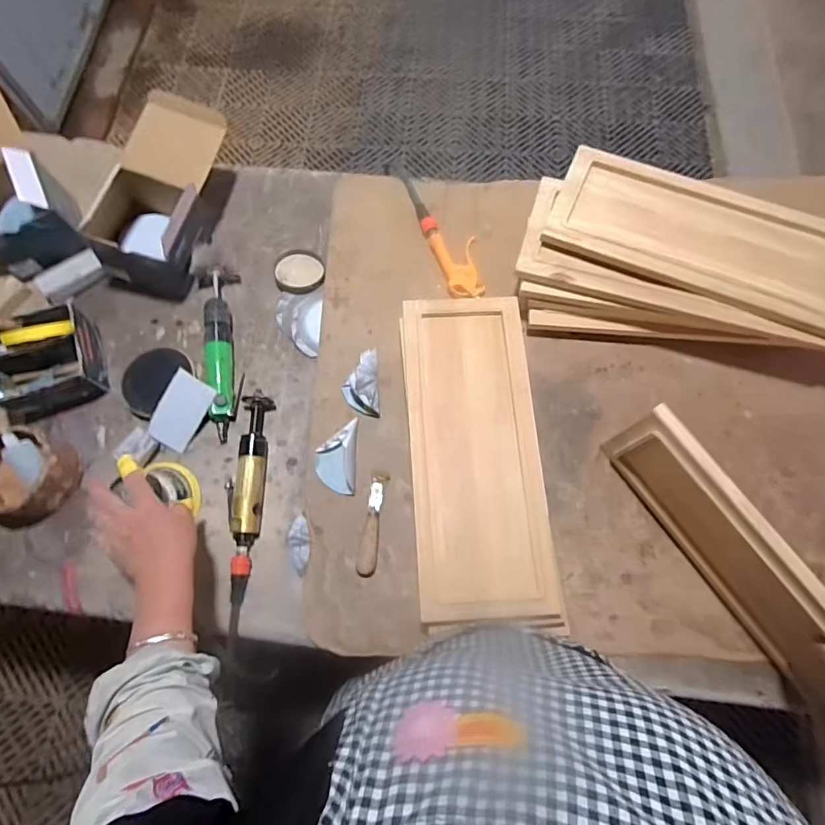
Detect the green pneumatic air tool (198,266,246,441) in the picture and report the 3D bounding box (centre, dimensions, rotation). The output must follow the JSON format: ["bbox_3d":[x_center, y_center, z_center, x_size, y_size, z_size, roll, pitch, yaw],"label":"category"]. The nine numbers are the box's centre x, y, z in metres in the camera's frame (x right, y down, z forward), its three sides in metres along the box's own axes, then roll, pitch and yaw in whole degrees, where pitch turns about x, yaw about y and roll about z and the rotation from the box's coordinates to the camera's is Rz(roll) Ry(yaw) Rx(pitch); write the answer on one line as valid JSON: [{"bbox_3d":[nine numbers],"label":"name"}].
[{"bbox_3d":[-0.305,-0.101,0.782,0.064,0.040,0.287,-10,72,-3],"label":"green pneumatic air tool"}]

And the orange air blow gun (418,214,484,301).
[{"bbox_3d":[0.077,-0.268,0.836,0.076,0.023,0.171,-18,73,-6],"label":"orange air blow gun"}]

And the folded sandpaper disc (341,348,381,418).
[{"bbox_3d":[-0.080,-0.049,0.759,0.053,0.040,0.112,-4,72,-1],"label":"folded sandpaper disc"}]

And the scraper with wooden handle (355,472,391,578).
[{"bbox_3d":[-0.057,0.160,0.707,0.028,0.008,0.148,8,72,2],"label":"scraper with wooden handle"}]

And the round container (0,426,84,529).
[{"bbox_3d":[-0.572,0.095,0.716,0.123,0.076,0.131,0,72,0],"label":"round container"}]

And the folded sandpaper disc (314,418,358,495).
[{"bbox_3d":[-0.114,0.066,0.724,0.060,0.019,0.109,0,72,0],"label":"folded sandpaper disc"}]

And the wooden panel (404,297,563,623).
[{"bbox_3d":[0.087,0.046,0.686,0.174,0.017,0.453,-3,72,-1],"label":"wooden panel"}]

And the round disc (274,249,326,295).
[{"bbox_3d":[-0.196,-0.248,0.843,0.084,0.013,0.093,-15,72,-5],"label":"round disc"}]

